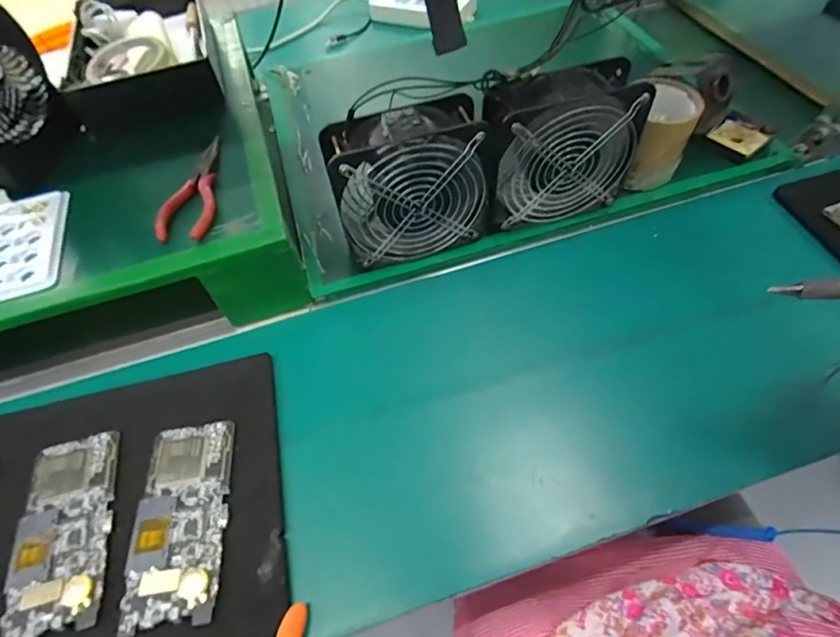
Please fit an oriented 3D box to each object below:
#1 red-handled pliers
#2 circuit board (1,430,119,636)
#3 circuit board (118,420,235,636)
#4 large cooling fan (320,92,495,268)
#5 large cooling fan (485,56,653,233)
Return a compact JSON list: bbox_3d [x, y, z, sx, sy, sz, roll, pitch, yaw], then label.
[{"bbox_3d":[-0.233,-0.131,0.477,0.053,0.018,0.137,-9,53,-3],"label":"red-handled pliers"},{"bbox_3d":[-0.296,0.173,0.392,0.073,0.007,0.155,-14,53,-6],"label":"circuit board"},{"bbox_3d":[-0.196,0.162,0.391,0.072,0.004,0.155,-9,53,-3],"label":"circuit board"},{"bbox_3d":[-0.010,-0.125,0.483,0.153,0.161,0.060,-16,54,-8],"label":"large cooling fan"},{"bbox_3d":[0.144,-0.167,0.494,0.156,0.159,0.062,-9,53,-2],"label":"large cooling fan"}]

